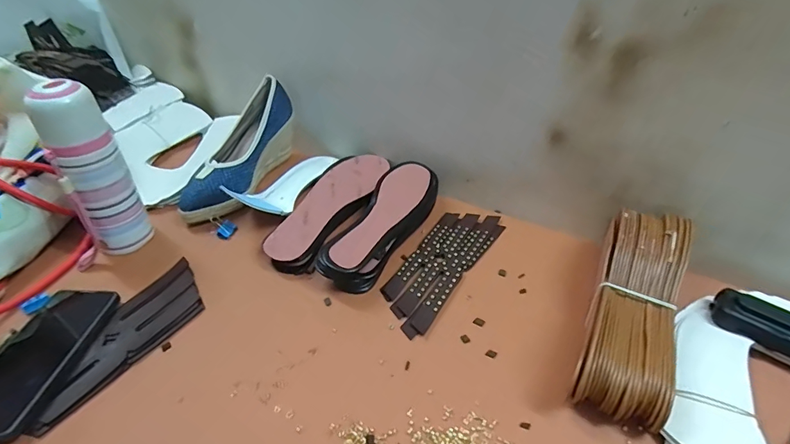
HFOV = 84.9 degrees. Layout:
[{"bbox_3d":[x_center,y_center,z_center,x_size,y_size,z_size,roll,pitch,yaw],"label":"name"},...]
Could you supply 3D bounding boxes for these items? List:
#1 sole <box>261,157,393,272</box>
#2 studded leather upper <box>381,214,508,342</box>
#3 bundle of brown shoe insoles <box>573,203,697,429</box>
[{"bbox_3d":[-0.090,-0.022,0.610,0.083,0.027,0.238,16,42,17],"label":"sole"},{"bbox_3d":[0.060,0.048,0.550,0.076,0.006,0.223,25,46,26],"label":"studded leather upper"},{"bbox_3d":[0.247,0.087,0.449,0.078,0.075,0.231,19,43,20],"label":"bundle of brown shoe insoles"}]

